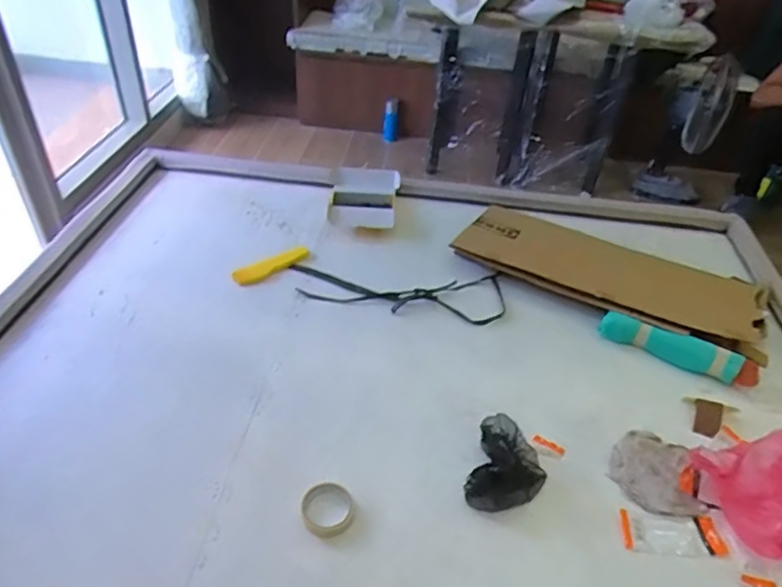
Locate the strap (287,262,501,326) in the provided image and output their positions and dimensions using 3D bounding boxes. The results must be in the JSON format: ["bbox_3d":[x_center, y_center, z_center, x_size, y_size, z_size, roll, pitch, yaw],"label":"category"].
[{"bbox_3d":[0.013,0.001,1.446,0.534,0.028,0.187,2,42,1],"label":"strap"}]

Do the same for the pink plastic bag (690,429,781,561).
[{"bbox_3d":[0.672,0.343,1.014,0.190,0.083,0.195,-8,42,-13],"label":"pink plastic bag"}]

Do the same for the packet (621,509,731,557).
[{"bbox_3d":[0.485,0.414,0.993,0.170,0.008,0.069,3,42,2],"label":"packet"}]

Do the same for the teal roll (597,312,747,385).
[{"bbox_3d":[0.629,0.118,1.305,0.300,0.059,0.059,25,47,24],"label":"teal roll"}]

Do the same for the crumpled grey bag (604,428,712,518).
[{"bbox_3d":[0.490,0.334,1.079,0.145,0.023,0.168,3,42,2],"label":"crumpled grey bag"}]

